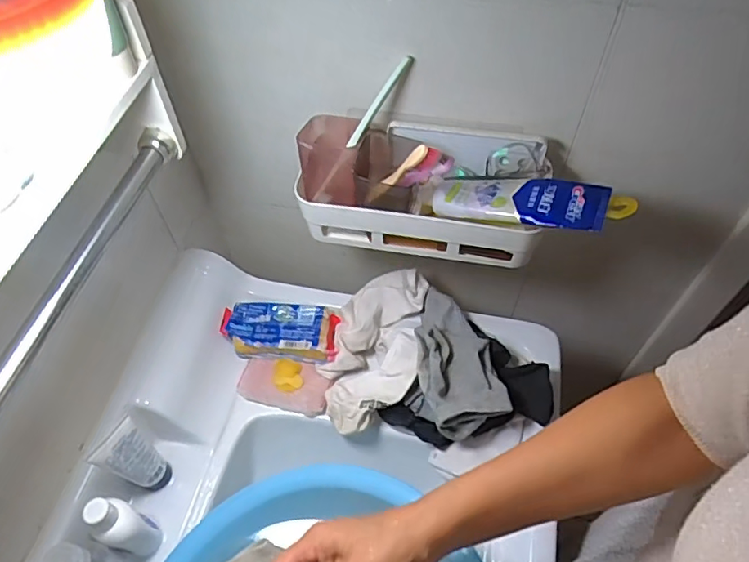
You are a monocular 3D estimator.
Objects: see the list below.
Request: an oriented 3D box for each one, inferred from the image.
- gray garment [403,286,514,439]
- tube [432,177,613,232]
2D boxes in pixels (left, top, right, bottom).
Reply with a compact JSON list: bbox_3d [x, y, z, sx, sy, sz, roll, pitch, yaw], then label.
[{"bbox_3d":[0.080,0.085,0.612,0.096,0.051,0.171,-10,54,-6],"label":"gray garment"},{"bbox_3d":[0.132,-0.078,0.513,0.161,0.023,0.051,10,53,28],"label":"tube"}]

